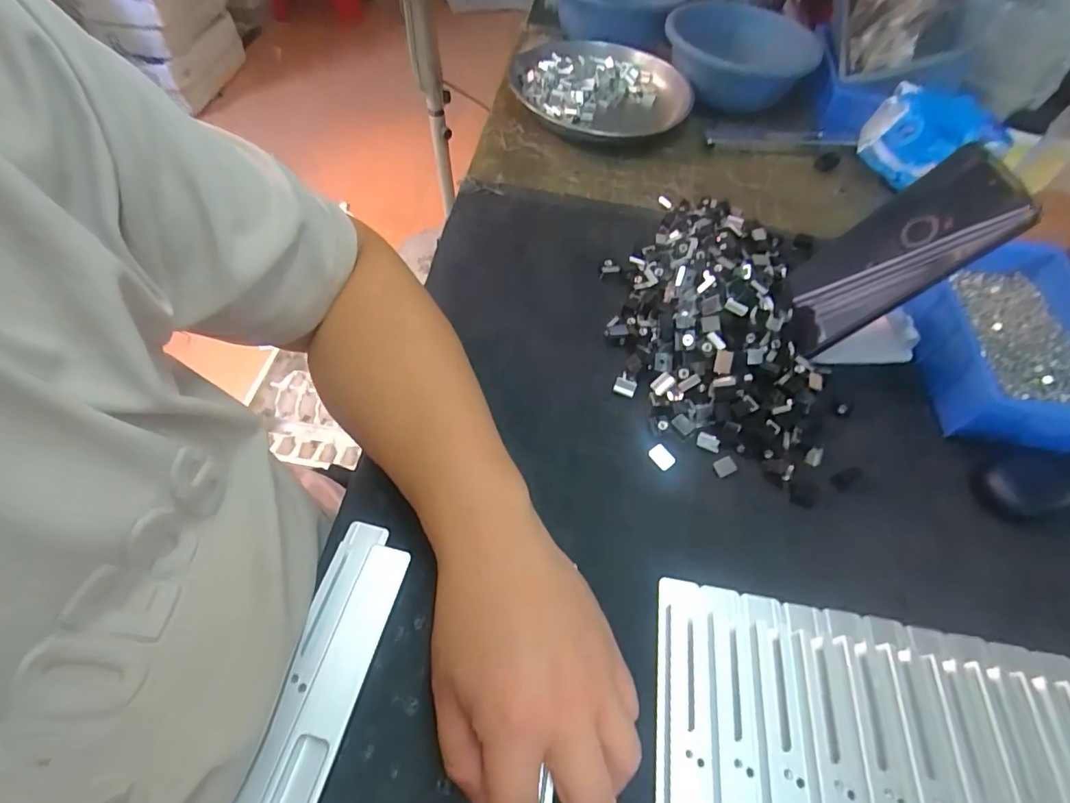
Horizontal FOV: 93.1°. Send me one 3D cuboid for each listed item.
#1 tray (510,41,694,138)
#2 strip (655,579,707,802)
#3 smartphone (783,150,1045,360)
[{"bbox_3d":[0.085,-0.396,0.644,0.218,0.030,0.210,2,56,-3],"label":"tray"},{"bbox_3d":[0.074,0.198,0.253,0.027,0.004,0.215,9,56,2],"label":"strip"},{"bbox_3d":[0.261,-0.110,0.378,0.012,0.151,0.087,17,52,-27],"label":"smartphone"}]

